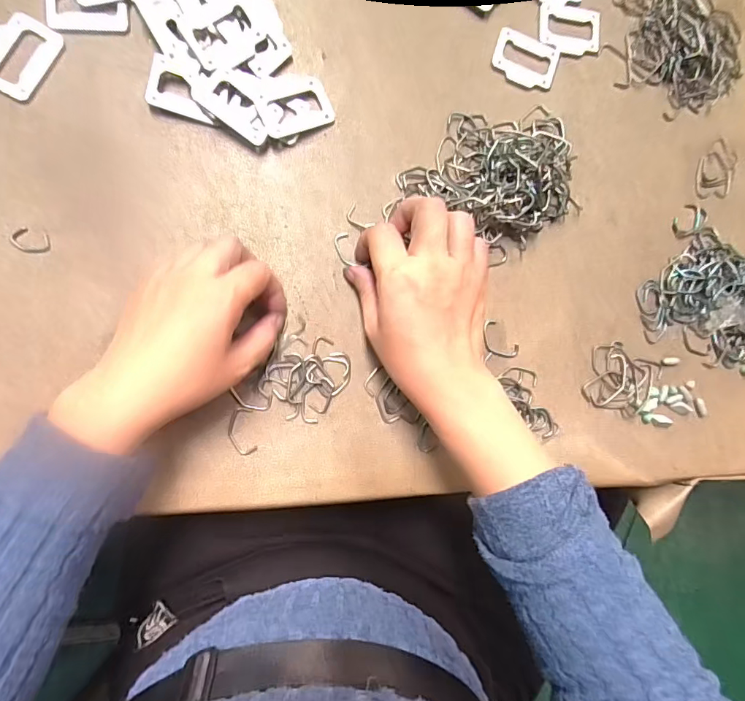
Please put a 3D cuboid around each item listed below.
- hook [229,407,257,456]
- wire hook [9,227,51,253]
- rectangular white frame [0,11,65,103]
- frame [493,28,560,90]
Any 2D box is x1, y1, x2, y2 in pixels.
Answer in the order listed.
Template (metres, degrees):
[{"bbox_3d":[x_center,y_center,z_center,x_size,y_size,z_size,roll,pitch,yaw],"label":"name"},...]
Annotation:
[{"bbox_3d":[-0.089,0.055,0.314,0.018,0.004,0.032,-3,88,-9],"label":"hook"},{"bbox_3d":[-0.224,-0.071,0.302,0.023,0.004,0.016,17,85,-7],"label":"wire hook"},{"bbox_3d":[-0.233,-0.195,0.303,0.040,0.004,0.054,26,84,-7],"label":"rectangular white frame"},{"bbox_3d":[0.119,-0.225,0.356,0.049,0.004,0.039,16,85,-8],"label":"frame"}]

